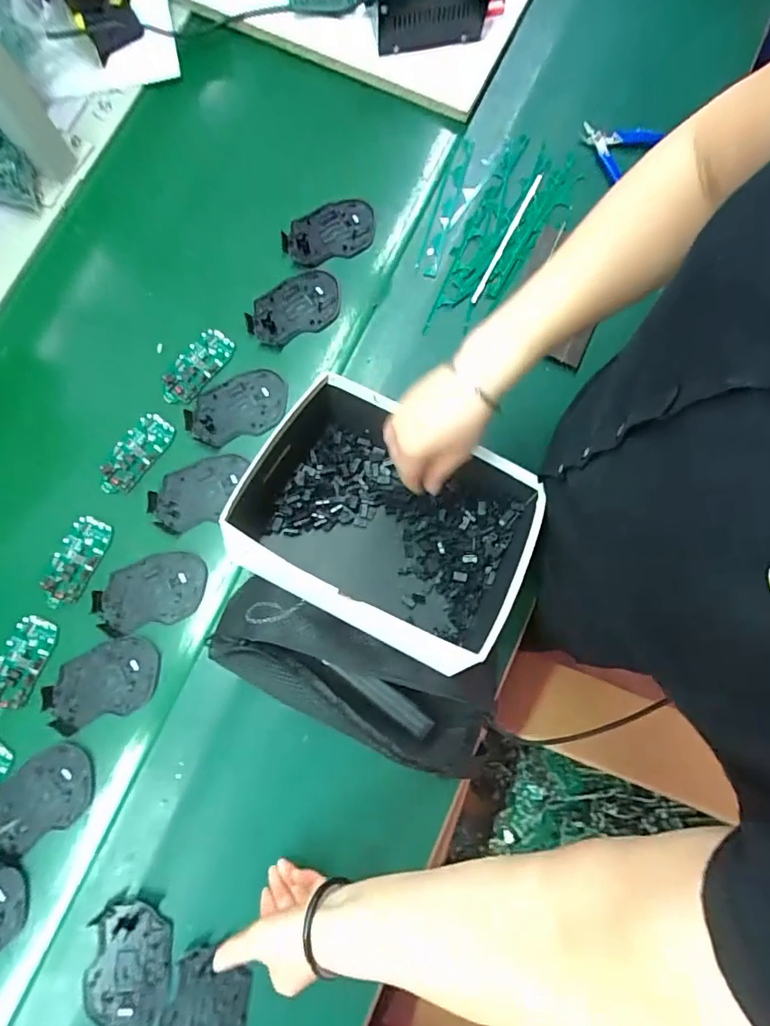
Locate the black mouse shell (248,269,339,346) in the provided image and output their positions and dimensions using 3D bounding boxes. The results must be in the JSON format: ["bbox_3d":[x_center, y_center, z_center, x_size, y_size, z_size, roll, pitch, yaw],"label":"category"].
[{"bbox_3d":[-0.106,-0.237,0.600,0.111,0.022,0.068,-23,80,-5],"label":"black mouse shell"}]

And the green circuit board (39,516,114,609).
[{"bbox_3d":[-0.325,0.051,0.541,0.047,0.006,0.096,25,79,4],"label":"green circuit board"}]

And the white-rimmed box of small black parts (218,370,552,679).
[{"bbox_3d":[-0.001,0.008,0.504,0.275,0.075,0.201,27,80,4],"label":"white-rimmed box of small black parts"}]

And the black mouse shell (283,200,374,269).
[{"bbox_3d":[-0.066,-0.337,0.617,0.110,0.015,0.070,-24,80,-6],"label":"black mouse shell"}]

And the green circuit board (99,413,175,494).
[{"bbox_3d":[-0.274,-0.064,0.564,0.044,0.007,0.097,36,80,6],"label":"green circuit board"}]

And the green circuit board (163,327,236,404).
[{"bbox_3d":[-0.213,-0.165,0.582,0.043,0.008,0.096,38,81,6],"label":"green circuit board"}]

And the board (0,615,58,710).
[{"bbox_3d":[-0.371,0.151,0.524,0.045,0.006,0.089,22,79,3],"label":"board"}]

